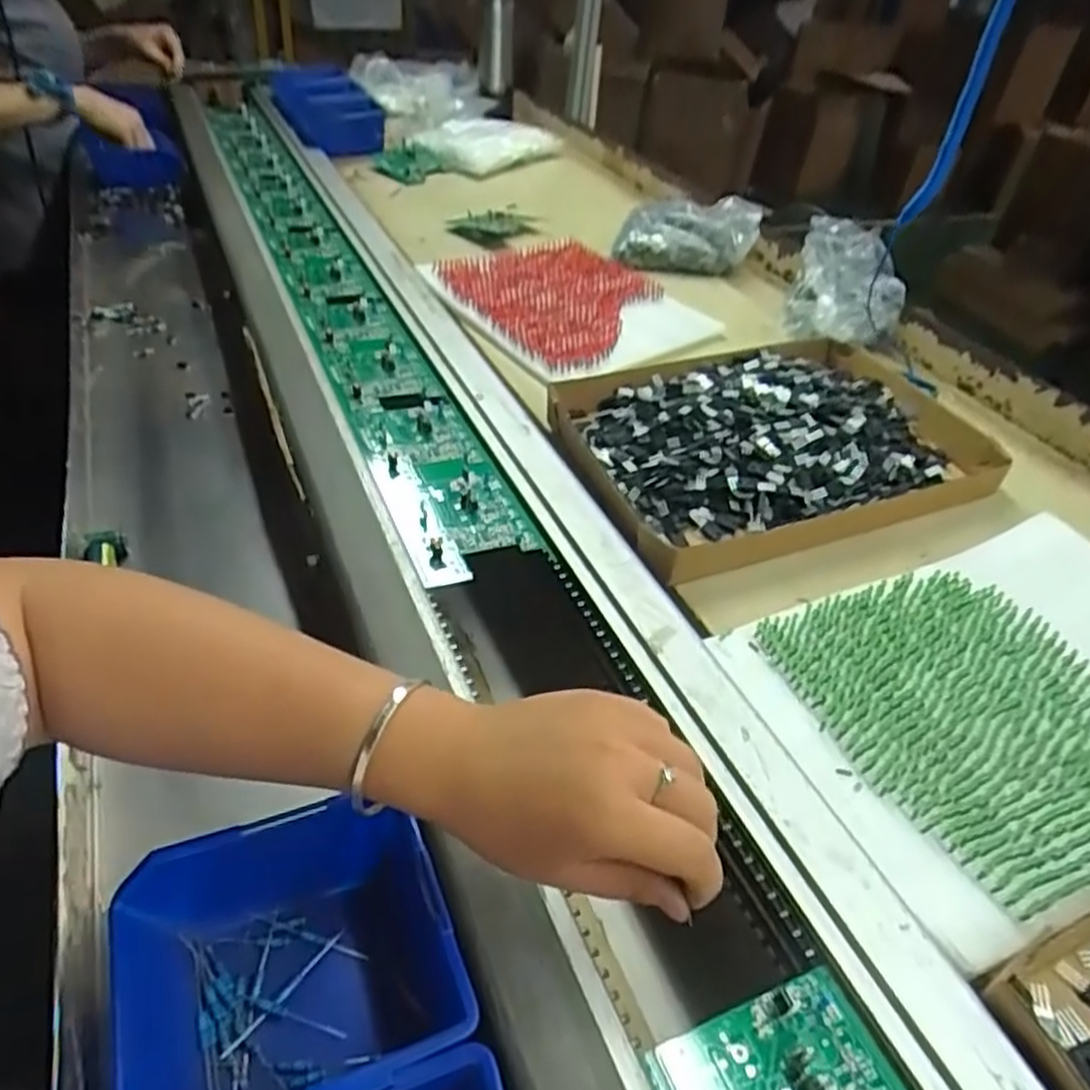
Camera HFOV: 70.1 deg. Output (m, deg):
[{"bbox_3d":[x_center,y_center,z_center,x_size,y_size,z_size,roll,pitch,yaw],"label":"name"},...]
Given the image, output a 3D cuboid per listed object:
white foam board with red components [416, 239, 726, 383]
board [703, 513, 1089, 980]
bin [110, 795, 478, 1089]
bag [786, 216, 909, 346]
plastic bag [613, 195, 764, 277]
[{"bbox_3d":[0.018,-0.274,0.850,0.204,0.015,0.291,-21,47,-28],"label":"white foam board with red components"},{"bbox_3d":[0.277,0.084,0.451,0.288,0.020,0.208,-13,43,-20],"label":"board"},{"bbox_3d":[-0.110,0.190,0.334,0.135,0.070,0.122,-13,43,-20],"label":"bin"},{"bbox_3d":[0.298,-0.257,0.754,0.105,0.089,0.090,15,41,11],"label":"bag"},{"bbox_3d":[0.175,-0.382,0.951,0.164,0.051,0.132,12,41,9],"label":"plastic bag"}]

